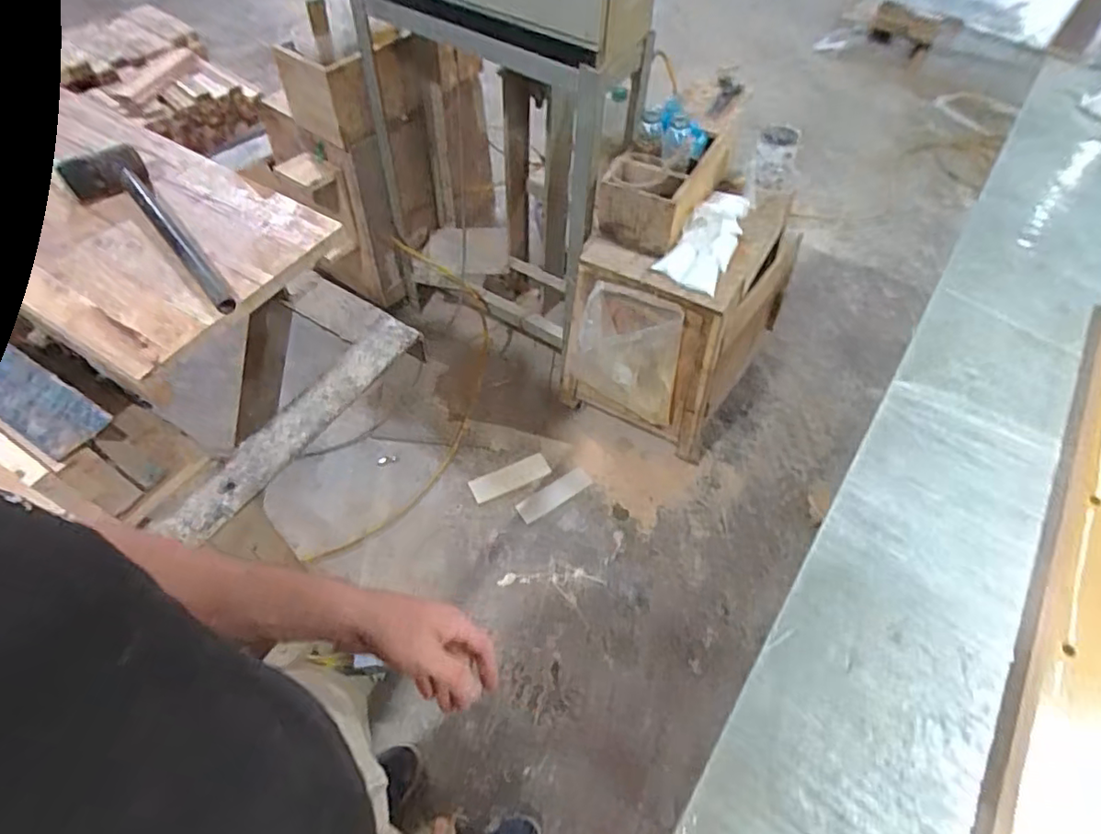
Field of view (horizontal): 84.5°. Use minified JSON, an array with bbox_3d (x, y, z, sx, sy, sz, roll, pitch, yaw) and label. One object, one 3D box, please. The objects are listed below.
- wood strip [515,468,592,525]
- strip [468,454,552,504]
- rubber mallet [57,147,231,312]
[{"bbox_3d":[0.007,0.206,1.597,0.211,0.011,0.060,-30,61,-24],"label":"wood strip"},{"bbox_3d":[-0.107,0.164,1.612,0.211,0.015,0.071,-20,58,-16],"label":"strip"},{"bbox_3d":[-0.507,-0.237,0.746,0.092,0.035,0.370,-31,61,-22],"label":"rubber mallet"}]

